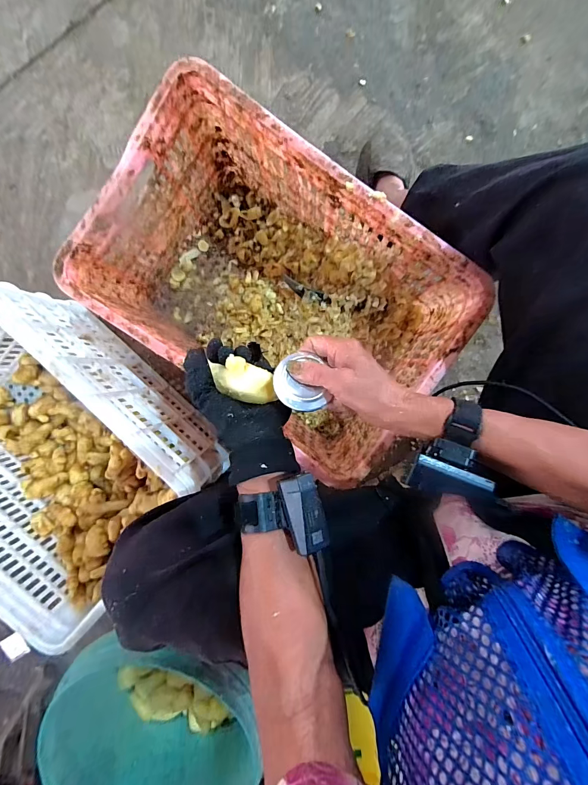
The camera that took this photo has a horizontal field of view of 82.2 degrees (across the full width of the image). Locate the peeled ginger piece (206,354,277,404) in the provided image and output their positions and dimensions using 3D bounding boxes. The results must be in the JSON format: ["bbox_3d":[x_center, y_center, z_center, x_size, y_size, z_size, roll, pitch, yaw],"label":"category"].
[{"bbox_3d":[-0.053,-0.014,0.360,0.070,0.026,0.035,26,95,0],"label":"peeled ginger piece"}]

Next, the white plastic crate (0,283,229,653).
[{"bbox_3d":[-0.438,0.090,0.617,0.489,0.272,0.351,42,95,-1],"label":"white plastic crate"}]

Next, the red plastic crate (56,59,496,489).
[{"bbox_3d":[-0.024,-0.159,0.585,0.513,0.271,0.339,36,95,-1],"label":"red plastic crate"}]

